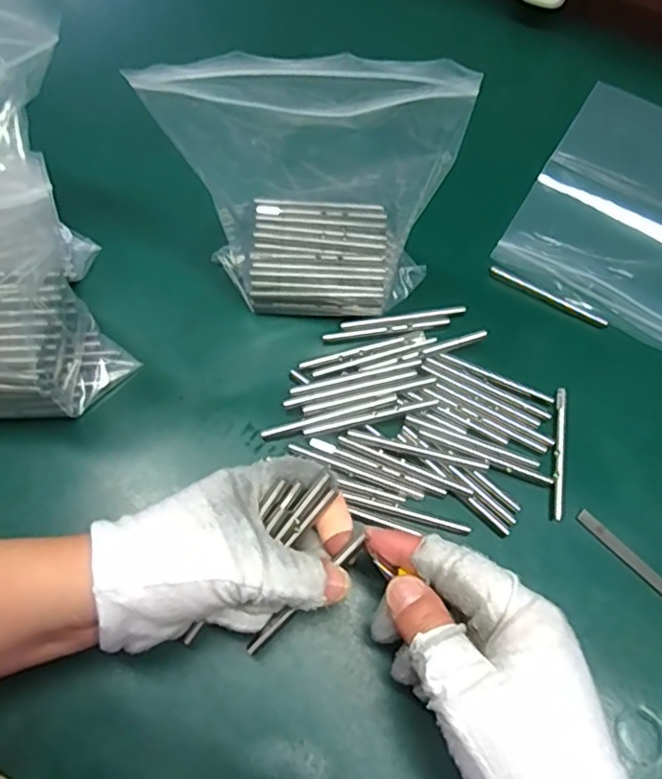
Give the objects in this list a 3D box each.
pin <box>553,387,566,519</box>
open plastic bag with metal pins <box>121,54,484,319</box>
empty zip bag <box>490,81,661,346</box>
[{"bbox_3d":[0.129,0.035,0.345,0.005,0.004,0.077,10,69,2],"label":"pin"},{"bbox_3d":[-0.013,-0.105,0.319,0.142,0.149,0.072,6,67,0],"label":"open plastic bag with metal pins"},{"bbox_3d":[0.221,-0.129,0.421,0.149,0.004,0.206,30,69,10],"label":"empty zip bag"}]

